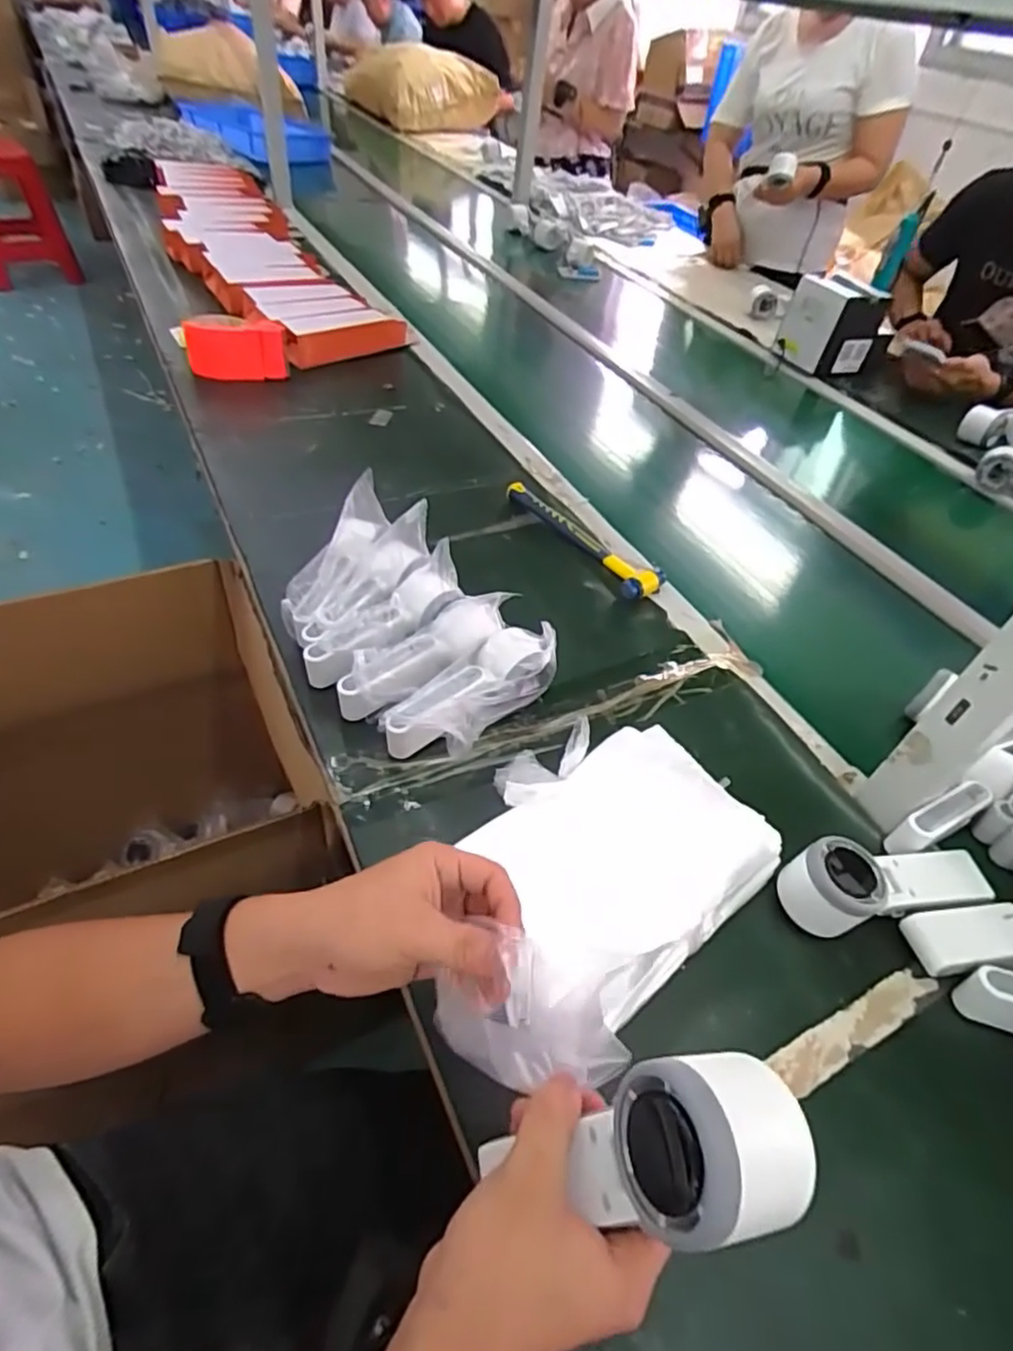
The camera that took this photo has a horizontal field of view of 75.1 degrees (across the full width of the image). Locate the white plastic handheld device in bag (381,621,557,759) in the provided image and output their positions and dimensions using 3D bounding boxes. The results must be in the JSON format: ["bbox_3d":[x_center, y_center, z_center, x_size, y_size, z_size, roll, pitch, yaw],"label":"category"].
[{"bbox_3d":[-0.026,0.020,0.586,0.066,0.061,0.171,36,53,24],"label":"white plastic handheld device in bag"}]

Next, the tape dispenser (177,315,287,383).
[{"bbox_3d":[-0.409,-0.499,1.001,0.146,0.067,0.079,0,47,-9],"label":"tape dispenser"}]

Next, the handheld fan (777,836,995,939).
[{"bbox_3d":[0.290,0.155,0.502,0.163,0.057,0.060,-7,49,-13],"label":"handheld fan"}]

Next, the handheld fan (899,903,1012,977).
[{"bbox_3d":[0.367,0.191,0.484,0.149,0.048,0.057,-7,49,-14],"label":"handheld fan"}]

